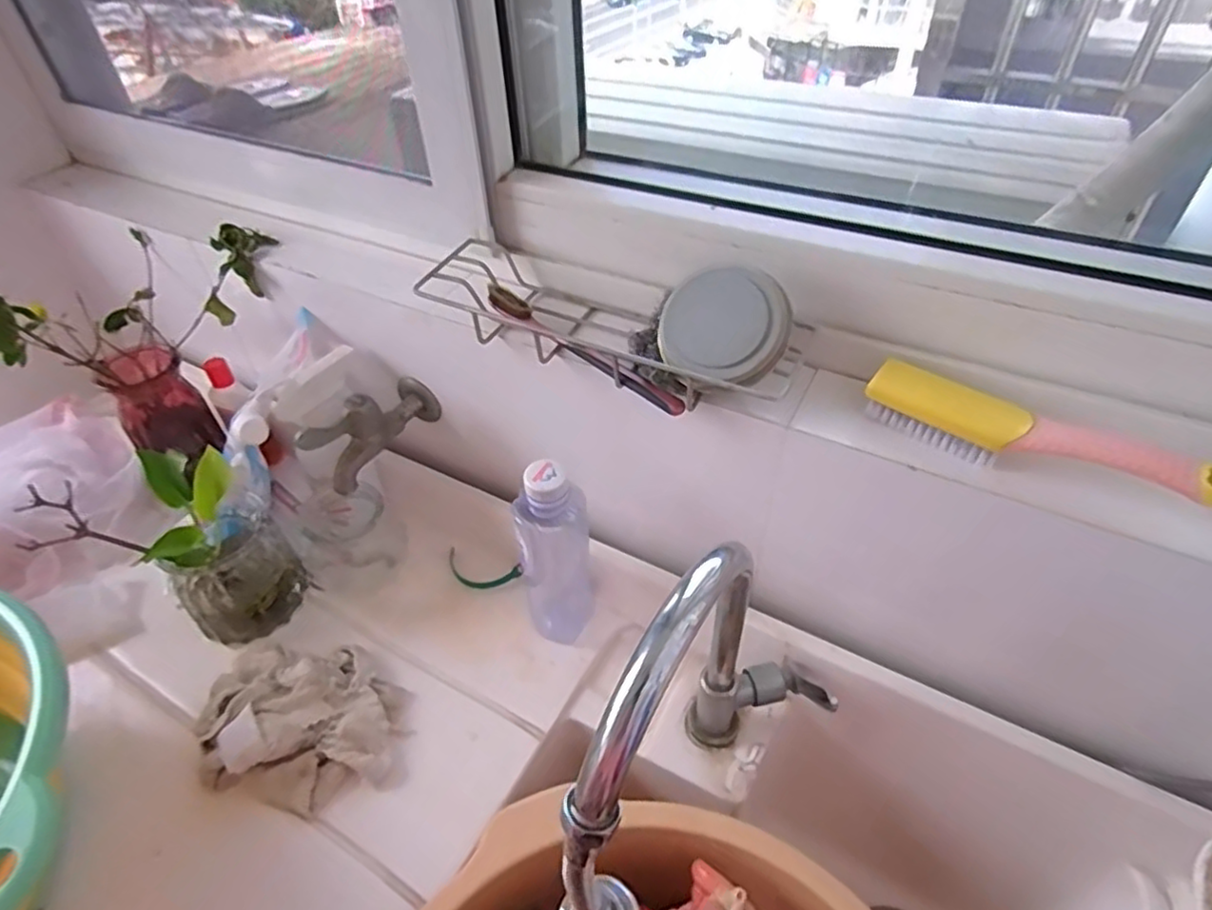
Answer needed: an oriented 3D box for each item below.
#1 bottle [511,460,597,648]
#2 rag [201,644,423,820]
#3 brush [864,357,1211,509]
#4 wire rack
[{"bbox_3d":[-0.041,0.080,0.526,0.057,0.170,0.046,-7,45,-5],"label":"bottle"},{"bbox_3d":[-0.238,0.206,0.519,0.157,0.048,0.131,-4,45,-2],"label":"rag"},{"bbox_3d":[0.237,-0.007,0.375,0.175,0.039,0.029,29,53,27],"label":"brush"},{"bbox_3d":[-0.003,-0.100,0.472,0.286,0.061,0.082,23,50,23],"label":"wire rack"}]

